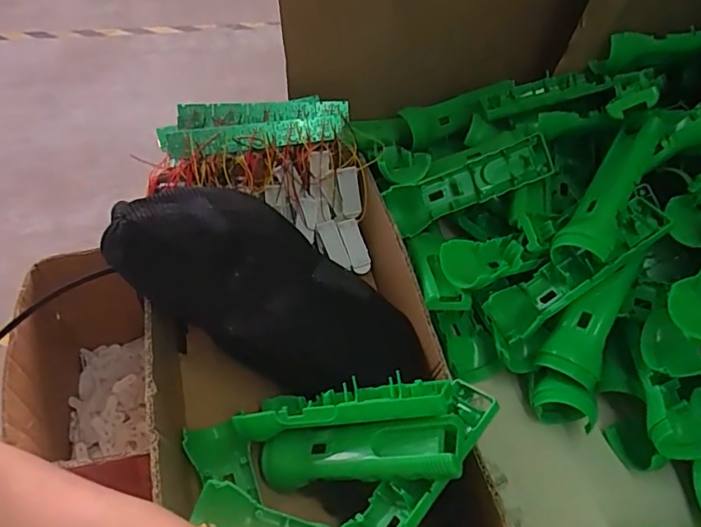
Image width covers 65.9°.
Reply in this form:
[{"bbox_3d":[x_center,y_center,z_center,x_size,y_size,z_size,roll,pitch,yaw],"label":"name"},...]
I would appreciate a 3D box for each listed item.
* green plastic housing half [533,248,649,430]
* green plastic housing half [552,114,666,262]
[{"bbox_3d":[0.198,0.063,0.459,0.056,0.053,0.157,24,91,12],"label":"green plastic housing half"},{"bbox_3d":[0.221,-0.065,0.456,0.037,0.025,0.142,30,74,15],"label":"green plastic housing half"}]

